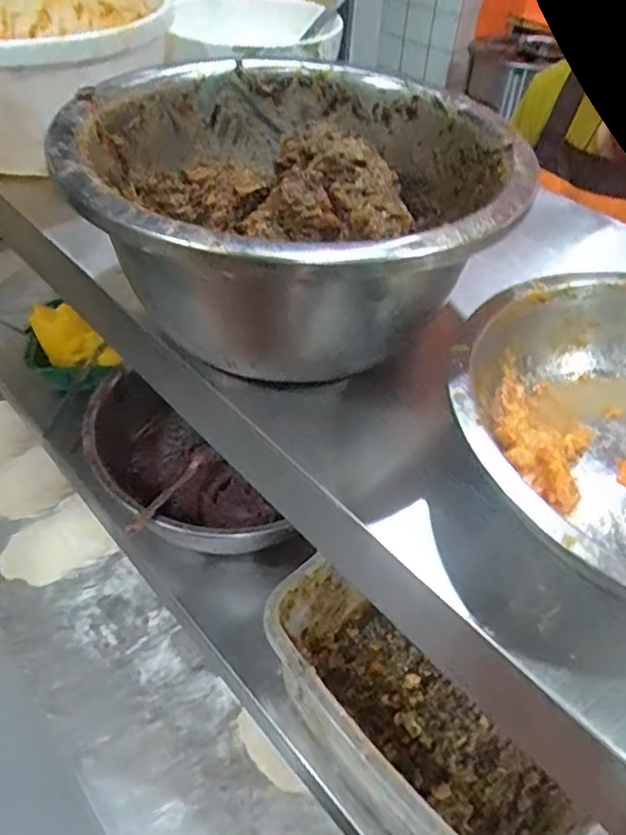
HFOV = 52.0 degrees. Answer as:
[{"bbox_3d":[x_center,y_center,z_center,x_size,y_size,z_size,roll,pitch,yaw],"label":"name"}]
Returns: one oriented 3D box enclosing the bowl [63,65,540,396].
[{"bbox_3d":[-0.008,-0.079,0.265,0.162,0.083,0.150,2,45,-2],"label":"bowl"}]

